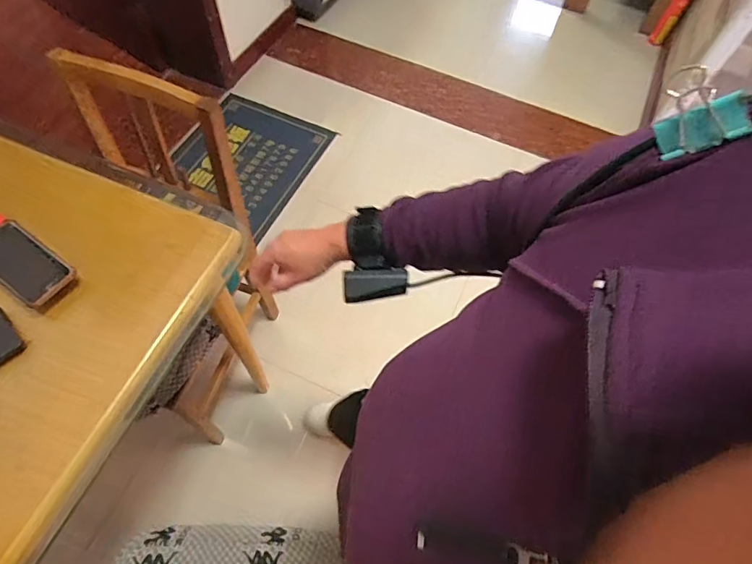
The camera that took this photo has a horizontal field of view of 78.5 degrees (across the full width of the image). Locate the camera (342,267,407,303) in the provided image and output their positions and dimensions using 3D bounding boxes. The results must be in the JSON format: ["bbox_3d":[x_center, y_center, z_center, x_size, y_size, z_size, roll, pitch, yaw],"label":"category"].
[{"bbox_3d":[-0.001,0.001,0.492,0.066,0.022,0.028,-7,63,-6],"label":"camera"}]

